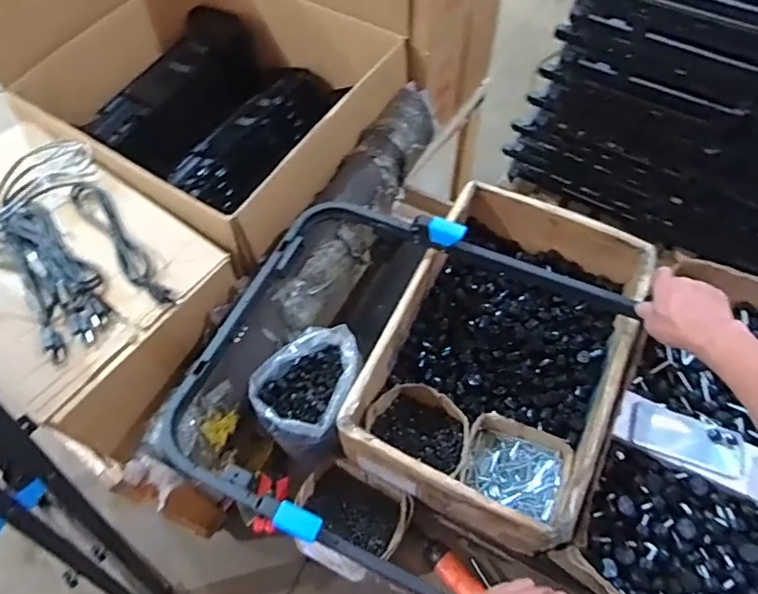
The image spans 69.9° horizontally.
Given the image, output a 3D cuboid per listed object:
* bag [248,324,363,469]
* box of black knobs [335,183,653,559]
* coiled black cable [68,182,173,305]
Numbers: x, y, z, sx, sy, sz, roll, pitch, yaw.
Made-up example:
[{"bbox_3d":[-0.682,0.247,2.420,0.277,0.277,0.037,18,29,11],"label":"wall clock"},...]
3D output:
[{"bbox_3d":[-0.096,0.156,0.865,0.179,0.120,0.156,-33,64,-17],"label":"bag"},{"bbox_3d":[0.215,0.081,0.902,0.353,0.137,0.540,23,62,15],"label":"box of black knobs"},{"bbox_3d":[-0.407,-0.089,0.862,0.050,0.026,0.309,-37,64,-18],"label":"coiled black cable"}]

